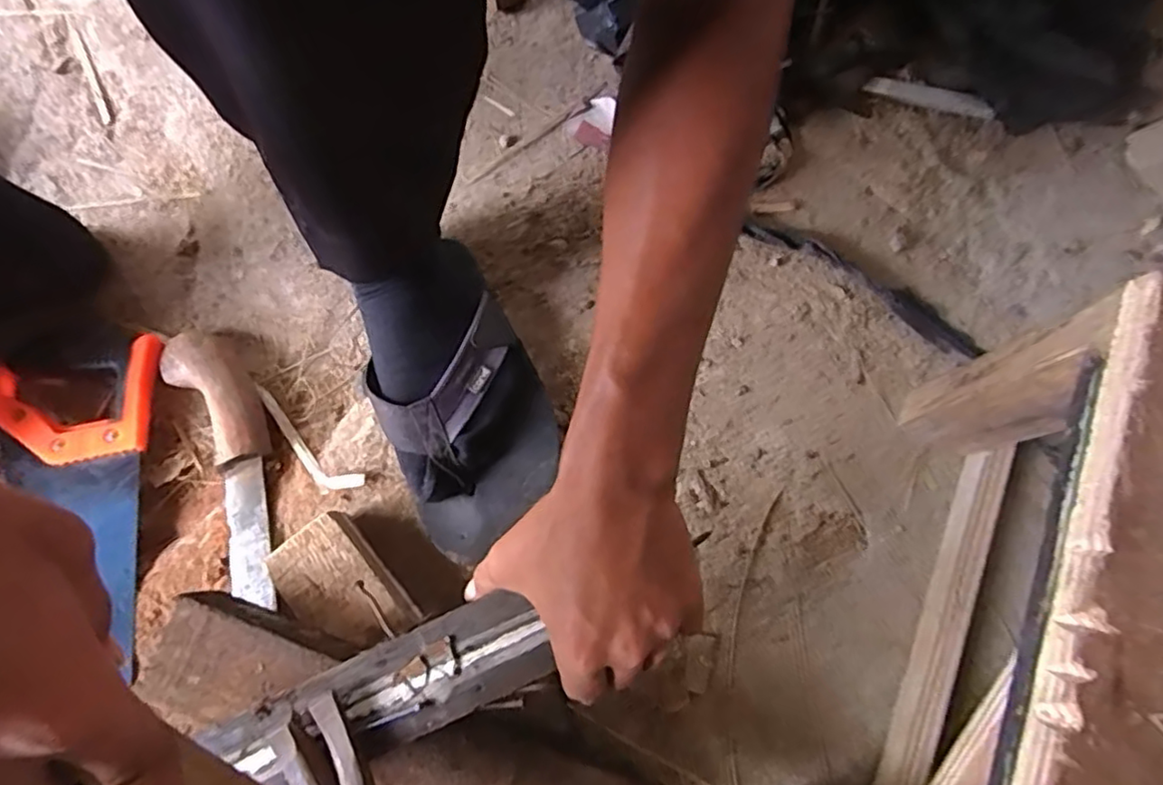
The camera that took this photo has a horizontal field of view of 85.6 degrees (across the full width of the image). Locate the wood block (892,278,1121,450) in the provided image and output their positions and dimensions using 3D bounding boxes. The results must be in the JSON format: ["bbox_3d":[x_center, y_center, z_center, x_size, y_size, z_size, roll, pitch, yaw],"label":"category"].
[{"bbox_3d":[0.257,0.000,0.378,0.042,0.197,0.049,-5,73,0],"label":"wood block"}]

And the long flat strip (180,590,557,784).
[{"bbox_3d":[-0.284,0.241,0.310,0.570,0.015,0.049,-25,74,-3],"label":"long flat strip"}]

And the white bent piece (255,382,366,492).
[{"bbox_3d":[-0.216,0.037,0.488,0.138,0.009,0.026,37,77,26],"label":"white bent piece"}]

